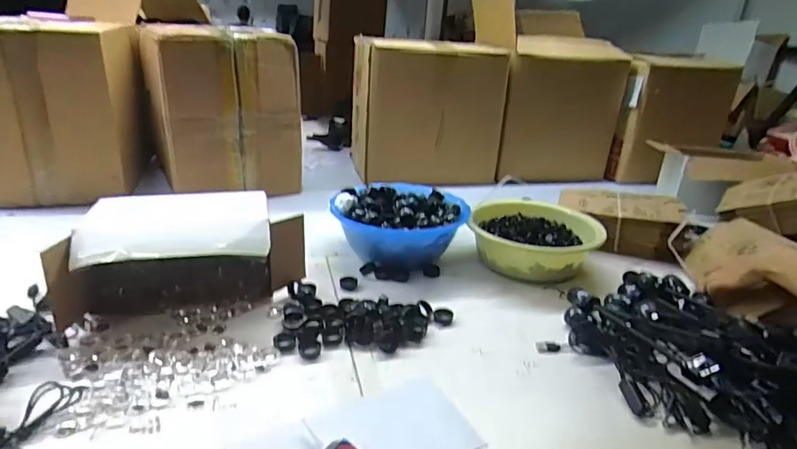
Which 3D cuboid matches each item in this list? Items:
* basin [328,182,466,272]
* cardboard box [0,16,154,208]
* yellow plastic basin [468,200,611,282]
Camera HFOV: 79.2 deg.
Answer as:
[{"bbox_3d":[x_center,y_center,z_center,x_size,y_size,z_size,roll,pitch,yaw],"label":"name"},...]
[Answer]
[{"bbox_3d":[0.001,0.005,0.879,0.237,0.099,0.210,10,23,12],"label":"basin"},{"bbox_3d":[-0.719,-0.251,1.043,0.269,0.342,0.291,-2,23,-15],"label":"cardboard box"},{"bbox_3d":[0.243,0.021,0.883,0.215,0.088,0.243,8,23,8],"label":"yellow plastic basin"}]

